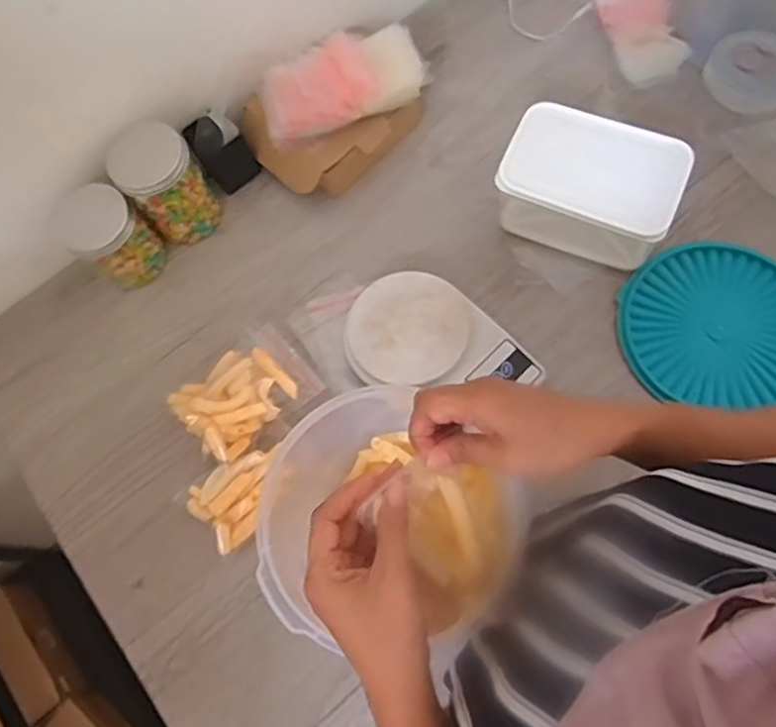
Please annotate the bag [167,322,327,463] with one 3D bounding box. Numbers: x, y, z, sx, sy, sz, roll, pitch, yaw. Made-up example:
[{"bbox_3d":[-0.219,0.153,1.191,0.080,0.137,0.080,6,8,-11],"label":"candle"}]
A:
[{"bbox_3d":[-0.164,0.031,0.733,0.148,0.073,0.115,-41,71,-9],"label":"bag"}]

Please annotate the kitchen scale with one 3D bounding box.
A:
[{"bbox_3d":[0.050,-0.016,0.732,0.147,0.029,0.200,-44,73,-9],"label":"kitchen scale"}]

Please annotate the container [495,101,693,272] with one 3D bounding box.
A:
[{"bbox_3d":[0.231,-0.201,0.748,0.188,0.102,0.125,21,74,13],"label":"container"}]

